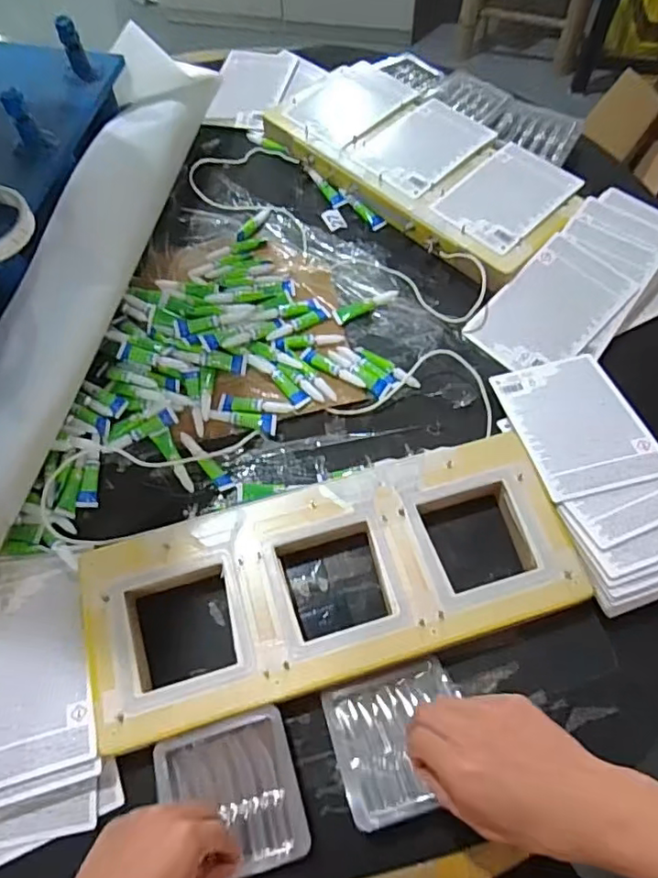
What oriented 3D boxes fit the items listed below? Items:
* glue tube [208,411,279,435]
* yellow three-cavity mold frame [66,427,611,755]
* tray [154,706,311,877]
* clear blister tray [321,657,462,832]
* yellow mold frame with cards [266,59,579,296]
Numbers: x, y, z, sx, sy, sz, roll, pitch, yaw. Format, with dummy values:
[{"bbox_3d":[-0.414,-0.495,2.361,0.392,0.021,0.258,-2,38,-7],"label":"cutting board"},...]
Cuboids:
[{"bbox_3d":[-0.091,-0.018,0.600,0.072,0.008,0.022,5,79,2],"label":"glue tube"},{"bbox_3d":[0.004,0.125,0.517,0.422,0.040,0.168,-16,63,-8],"label":"yellow three-cavity mold frame"},{"bbox_3d":[-0.075,0.273,0.436,0.102,0.009,0.103,-15,63,-7],"label":"tray"},{"bbox_3d":[0.058,0.235,0.448,0.107,0.025,0.097,-14,63,-7],"label":"clear blister tray"},{"bbox_3d":[0.119,-0.372,0.766,0.206,0.046,0.430,-40,69,-18],"label":"yellow mold frame with cards"}]

